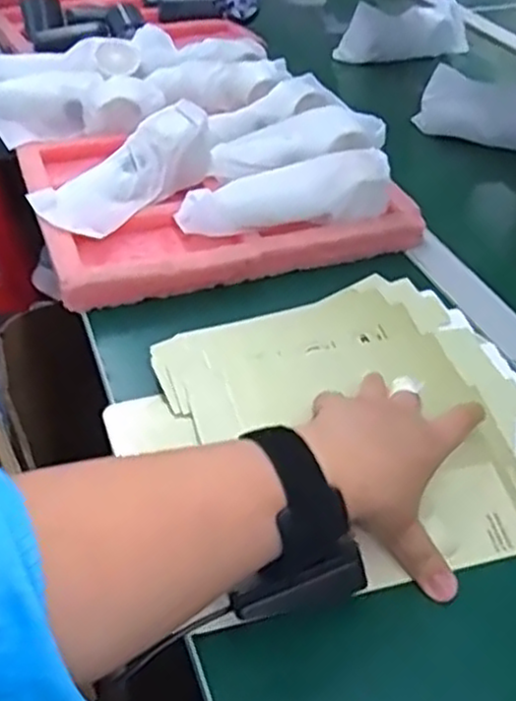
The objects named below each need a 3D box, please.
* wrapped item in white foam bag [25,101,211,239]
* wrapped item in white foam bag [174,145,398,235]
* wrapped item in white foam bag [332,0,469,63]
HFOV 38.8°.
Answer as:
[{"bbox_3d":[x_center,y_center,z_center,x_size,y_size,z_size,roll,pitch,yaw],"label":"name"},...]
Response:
[{"bbox_3d":[-0.113,-0.156,0.677,0.178,0.055,0.078,-36,52,-15],"label":"wrapped item in white foam bag"},{"bbox_3d":[0.023,-0.142,0.660,0.186,0.049,0.053,-7,41,-10],"label":"wrapped item in white foam bag"},{"bbox_3d":[0.214,-0.466,1.075,0.208,0.070,0.043,-14,43,-18],"label":"wrapped item in white foam bag"}]

